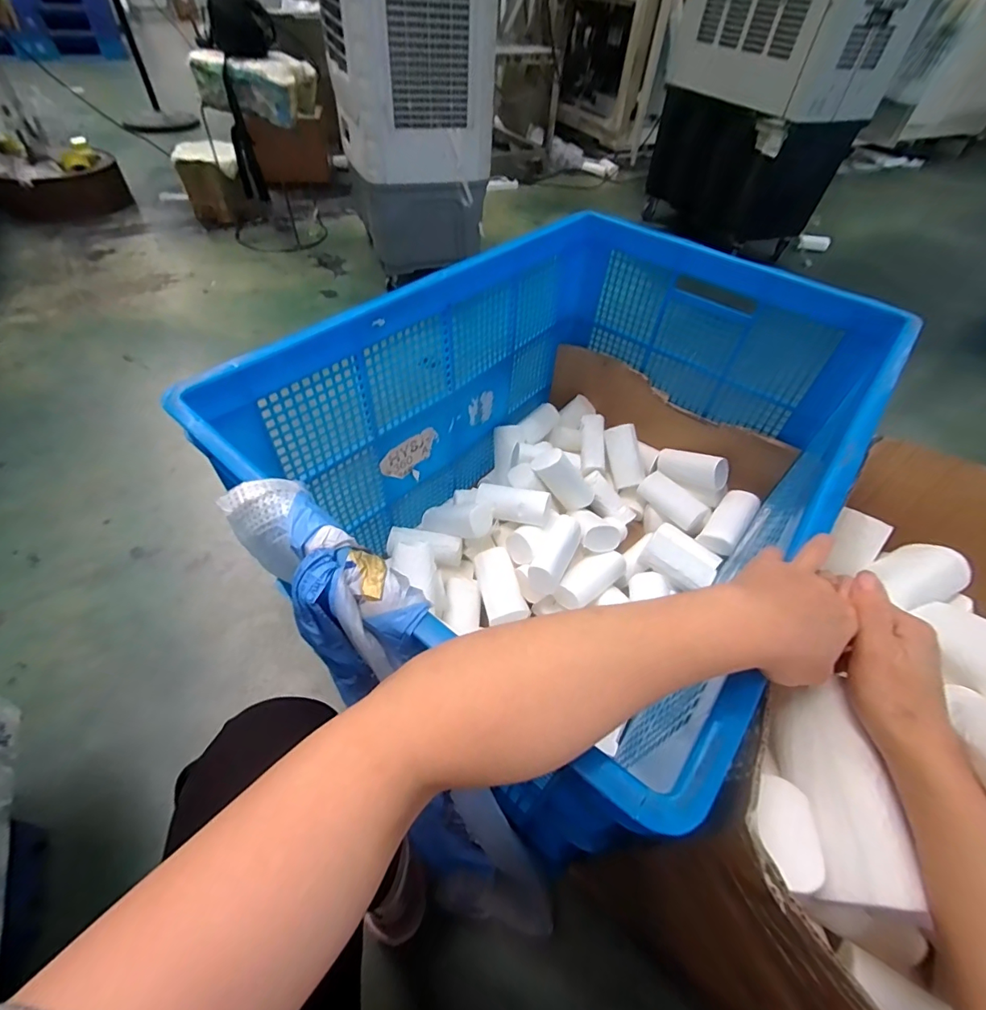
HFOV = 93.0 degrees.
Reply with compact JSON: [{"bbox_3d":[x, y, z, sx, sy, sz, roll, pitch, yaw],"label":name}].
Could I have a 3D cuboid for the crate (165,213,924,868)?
[{"bbox_3d":[0.123,-0.044,0.716,0.529,0.439,0.763,34,56,22],"label":"crate"}]

